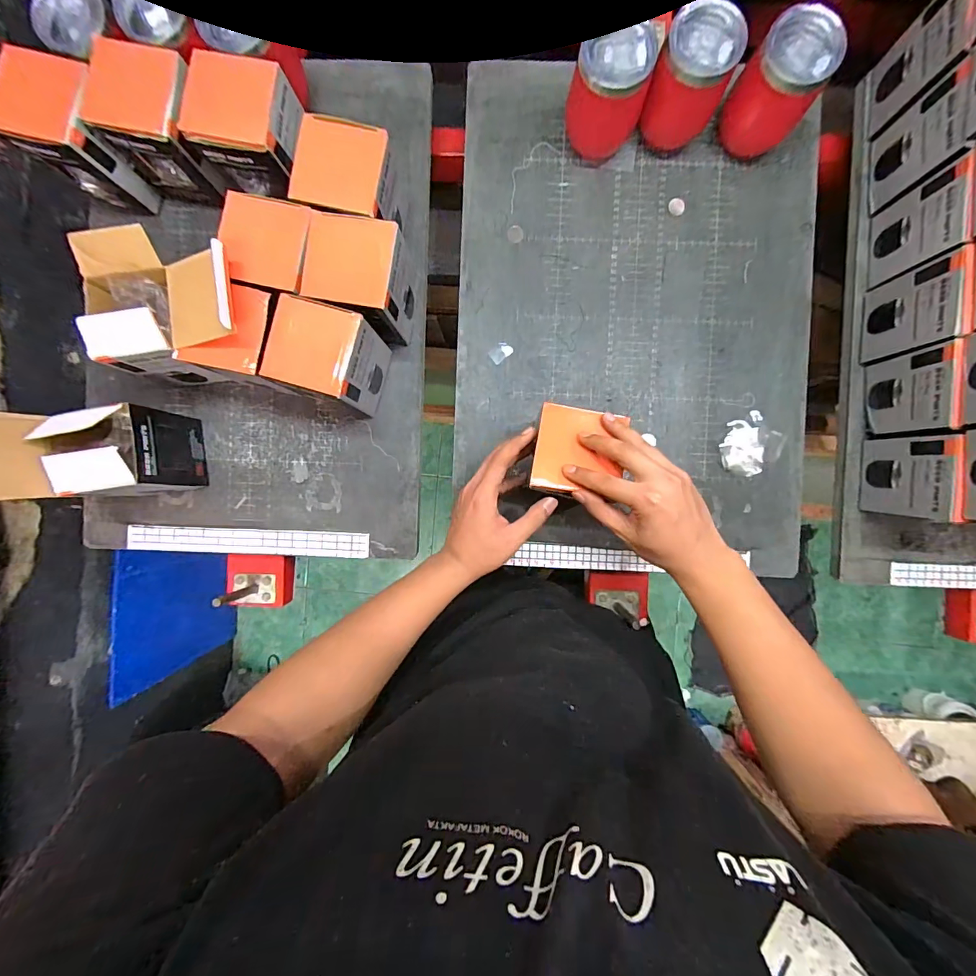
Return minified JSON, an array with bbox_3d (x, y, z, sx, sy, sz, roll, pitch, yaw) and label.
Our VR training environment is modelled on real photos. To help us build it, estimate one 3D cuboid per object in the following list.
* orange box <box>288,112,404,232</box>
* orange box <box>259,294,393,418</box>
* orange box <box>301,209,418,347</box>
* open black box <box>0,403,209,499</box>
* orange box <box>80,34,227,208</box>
[{"bbox_3d":[-0.152,-0.332,0.504,0.094,0.120,0.088,12,91,1],"label":"orange box"},{"bbox_3d":[-0.181,-0.148,0.512,0.099,0.121,0.092,17,91,1],"label":"orange box"},{"bbox_3d":[-0.141,-0.235,0.502,0.093,0.124,0.085,10,91,1],"label":"orange box"},{"bbox_3d":[-0.434,-0.040,0.483,0.124,0.195,0.091,-2,91,2],"label":"open black box"},{"bbox_3d":[-0.369,-0.413,0.508,0.115,0.107,0.089,8,91,1],"label":"orange box"}]

